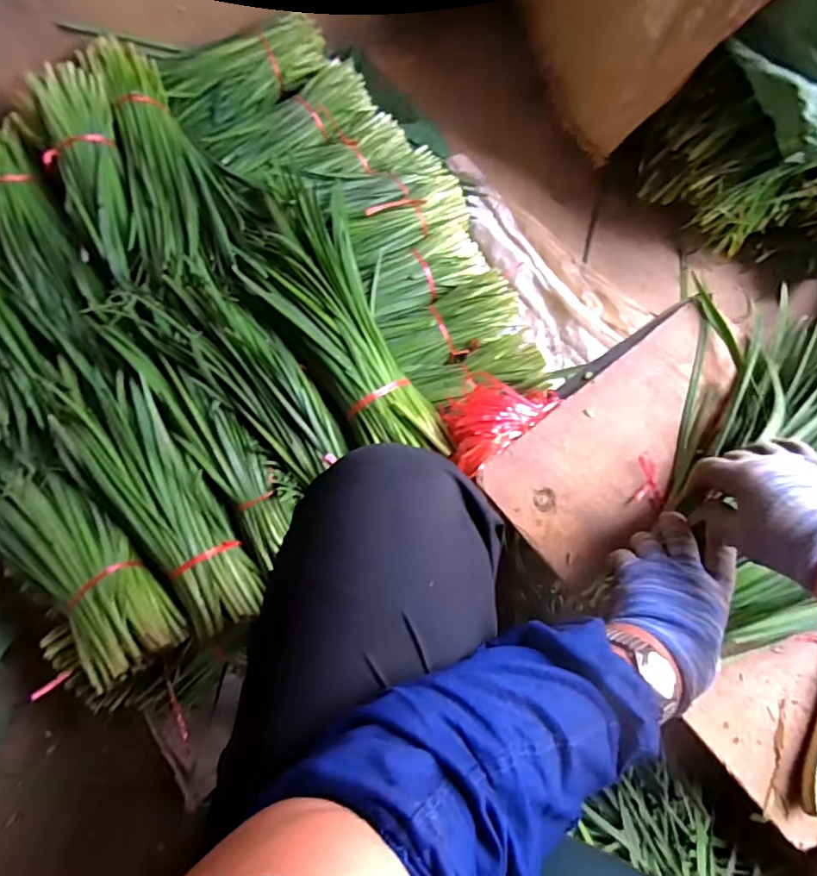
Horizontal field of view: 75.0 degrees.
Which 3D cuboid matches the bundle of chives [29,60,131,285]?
[{"bbox_3d":[-0.403,-0.339,0.675,0.073,0.064,0.290,-17,77,-5],"label":"bundle of chives"}]

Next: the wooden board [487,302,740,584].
[{"bbox_3d":[0.237,-0.004,0.568,0.317,0.023,0.149,-40,80,-10],"label":"wooden board"}]

